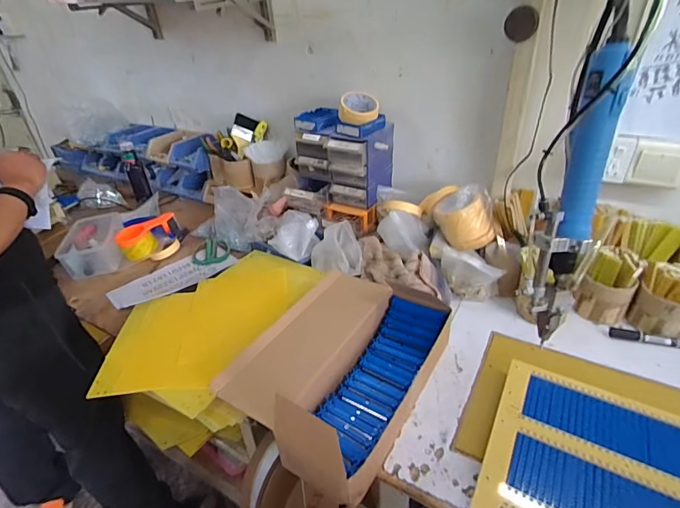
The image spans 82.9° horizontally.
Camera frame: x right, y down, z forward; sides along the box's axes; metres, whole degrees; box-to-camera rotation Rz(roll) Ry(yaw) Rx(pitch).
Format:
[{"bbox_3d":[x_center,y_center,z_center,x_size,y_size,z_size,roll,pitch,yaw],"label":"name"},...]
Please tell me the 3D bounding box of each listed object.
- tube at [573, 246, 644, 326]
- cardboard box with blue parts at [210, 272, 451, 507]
[{"bbox_3d":[0.574,0.064,0.826,0.097,0.136,0.099,21,41,31],"label":"tube"},{"bbox_3d":[0.018,0.175,0.665,0.248,0.146,0.377,21,41,31],"label":"cardboard box with blue parts"}]

